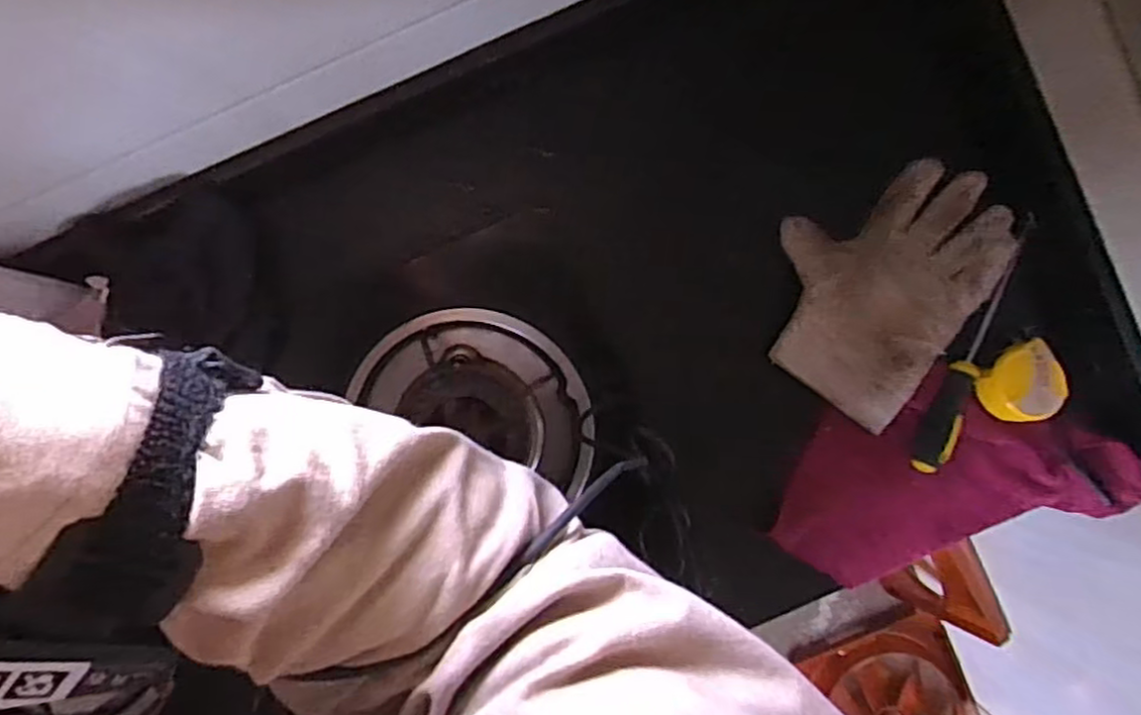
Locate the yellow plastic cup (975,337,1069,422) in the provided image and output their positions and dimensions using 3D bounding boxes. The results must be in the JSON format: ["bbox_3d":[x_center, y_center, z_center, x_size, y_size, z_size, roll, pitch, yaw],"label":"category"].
[{"bbox_3d":[0.410,0.025,0.639,0.070,0.053,0.064,0,92,0],"label":"yellow plastic cup"}]

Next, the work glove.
[{"bbox_3d":[0.281,-0.070,0.639,0.170,0.029,0.220,37,92,-1],"label":"work glove"}]

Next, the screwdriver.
[{"bbox_3d":[0.370,-0.009,0.640,0.031,0.027,0.243,22,92,-1],"label":"screwdriver"}]

